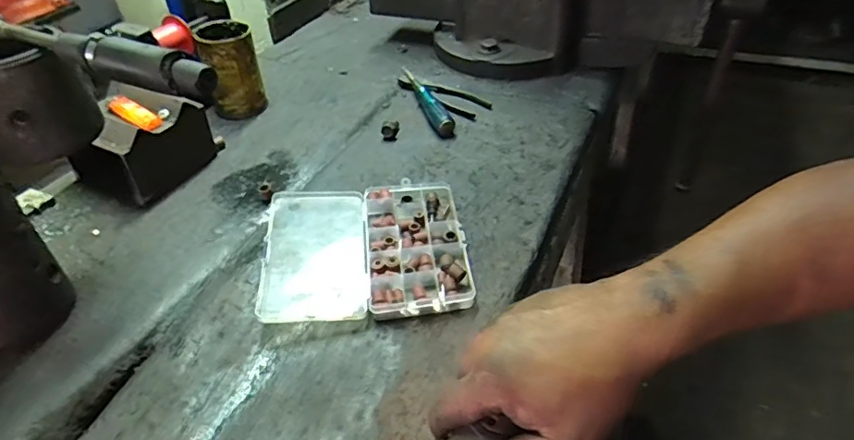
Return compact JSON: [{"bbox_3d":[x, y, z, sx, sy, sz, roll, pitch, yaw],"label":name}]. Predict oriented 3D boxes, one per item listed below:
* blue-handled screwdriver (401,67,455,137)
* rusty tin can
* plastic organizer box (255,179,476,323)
[{"bbox_3d":[-0.003,-0.179,0.767,0.026,0.021,0.201,-12,41,-10],"label":"blue-handled screwdriver"},{"bbox_3d":[-0.274,-0.210,0.753,0.075,0.119,0.076,-14,42,-13],"label":"rusty tin can"},{"bbox_3d":[-0.063,0.024,0.545,0.195,0.023,0.183,-7,41,-5],"label":"plastic organizer box"}]

